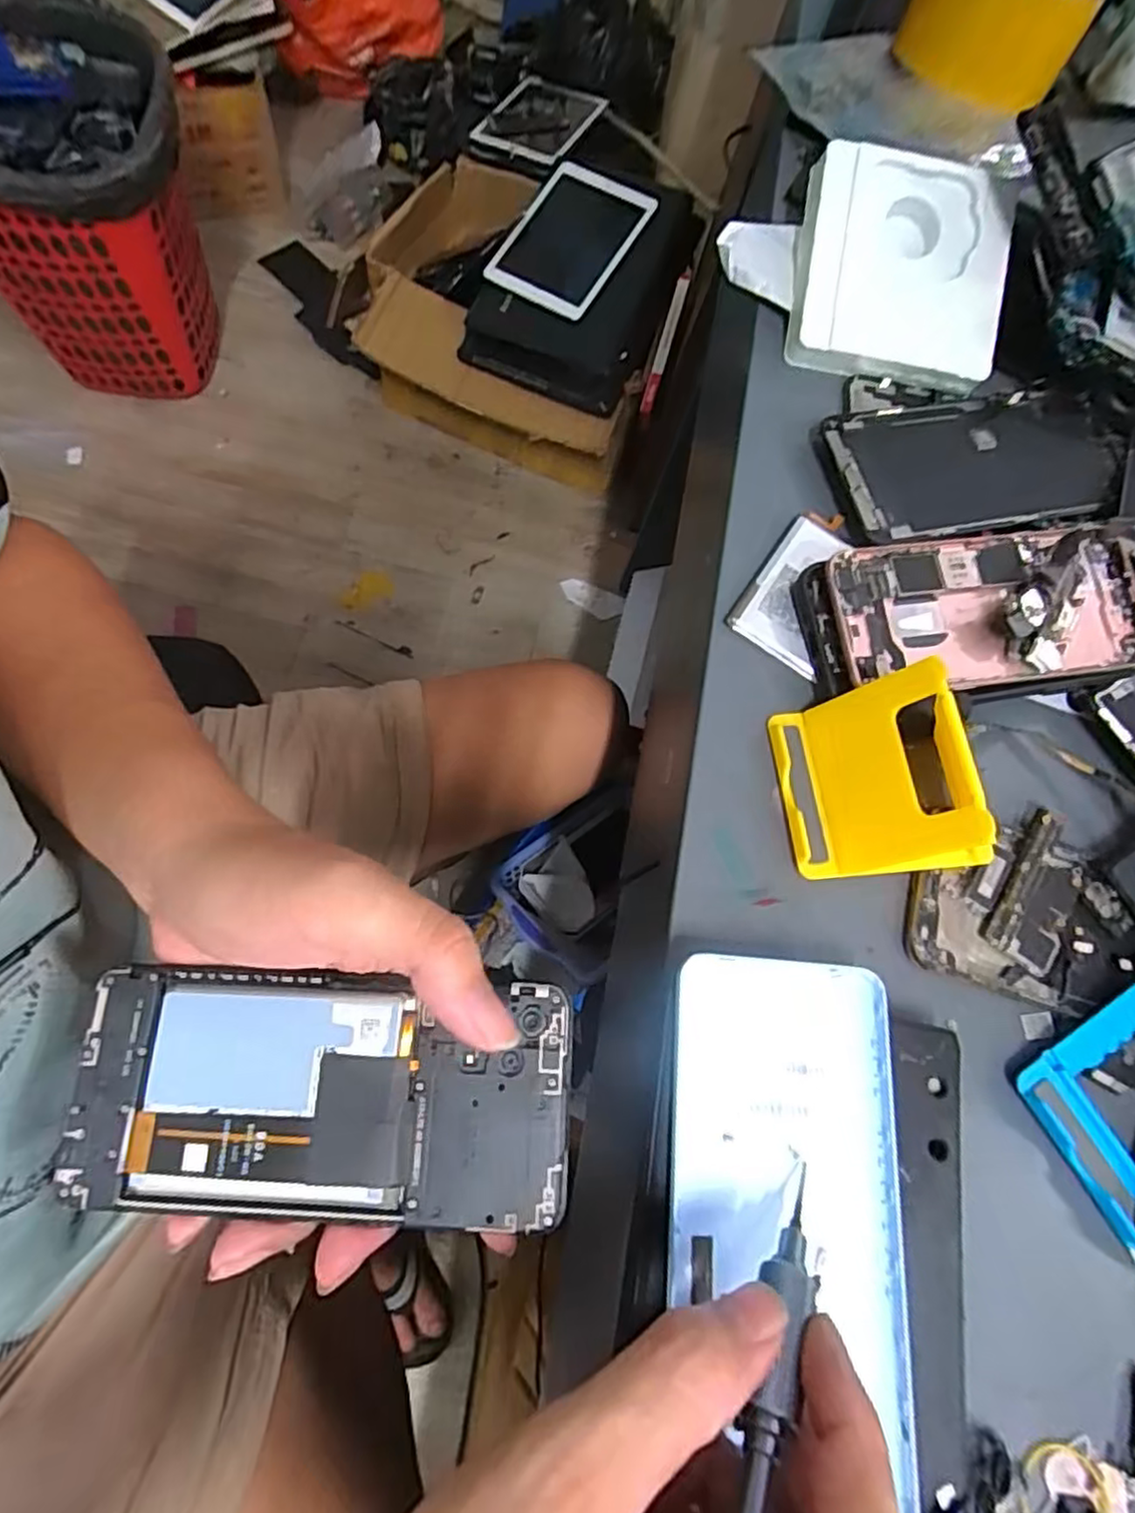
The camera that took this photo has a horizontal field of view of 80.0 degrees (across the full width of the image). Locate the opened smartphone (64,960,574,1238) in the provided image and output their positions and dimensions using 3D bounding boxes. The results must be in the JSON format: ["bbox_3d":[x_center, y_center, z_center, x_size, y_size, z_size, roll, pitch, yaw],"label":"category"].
[{"bbox_3d":[-0.080,0.108,0.217,0.158,0.004,0.070,3,73,3],"label":"opened smartphone"}]

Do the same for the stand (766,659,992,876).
[{"bbox_3d":[0.130,0.006,0.259,0.080,0.050,0.072,-4,73,-8],"label":"stand"}]

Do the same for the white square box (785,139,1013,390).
[{"bbox_3d":[0.166,-0.241,0.334,0.099,0.018,0.099,8,97,0],"label":"white square box"}]

